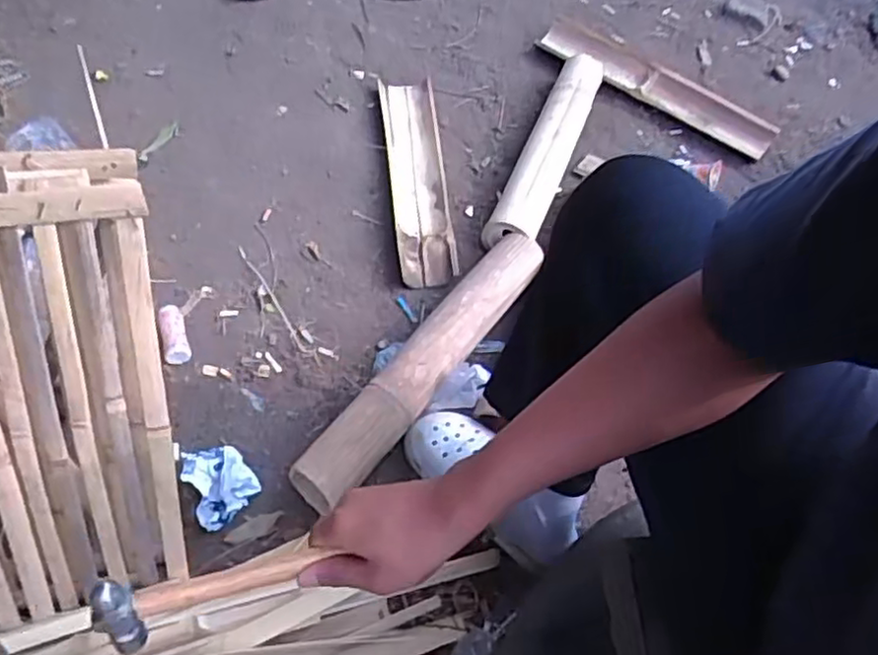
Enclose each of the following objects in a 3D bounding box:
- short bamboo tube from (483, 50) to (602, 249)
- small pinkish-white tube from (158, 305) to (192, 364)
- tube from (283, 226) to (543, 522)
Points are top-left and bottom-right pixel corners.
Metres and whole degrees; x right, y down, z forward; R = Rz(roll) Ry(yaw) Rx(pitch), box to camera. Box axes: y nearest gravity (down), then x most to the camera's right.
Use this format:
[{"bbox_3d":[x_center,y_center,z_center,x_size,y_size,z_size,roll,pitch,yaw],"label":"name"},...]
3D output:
[{"bbox_3d":[0.214,-0.344,1.308,0.087,0.070,0.537,19,55,12],"label":"short bamboo tube"},{"bbox_3d":[-0.396,0.008,1.031,0.035,0.030,0.103,-14,55,-12],"label":"small pinkish-white tube"},{"bbox_3d":[-0.007,0.043,1.007,0.081,0.088,0.531,30,58,19],"label":"tube"}]

